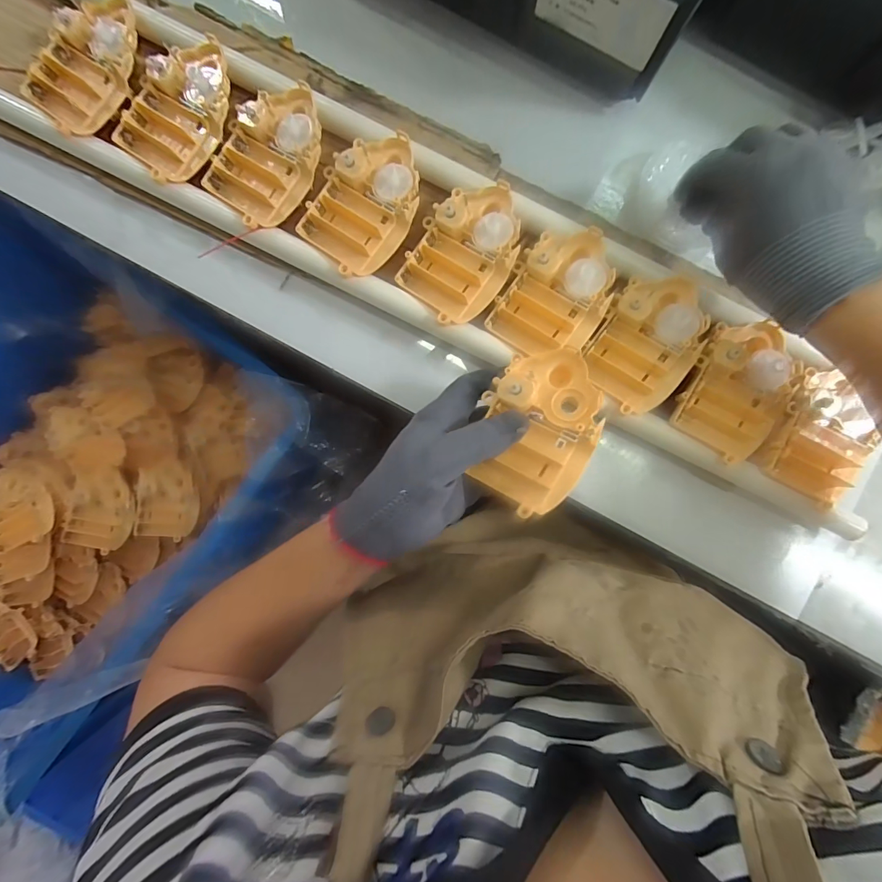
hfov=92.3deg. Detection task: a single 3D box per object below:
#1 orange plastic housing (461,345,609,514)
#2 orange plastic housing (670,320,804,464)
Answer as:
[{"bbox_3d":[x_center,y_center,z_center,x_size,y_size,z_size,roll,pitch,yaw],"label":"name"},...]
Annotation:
[{"bbox_3d":[0.061,-0.007,0.264,0.066,0.021,0.100,11,89,1],"label":"orange plastic housing"},{"bbox_3d":[0.221,-0.038,0.307,0.072,0.014,0.100,30,89,1],"label":"orange plastic housing"}]

